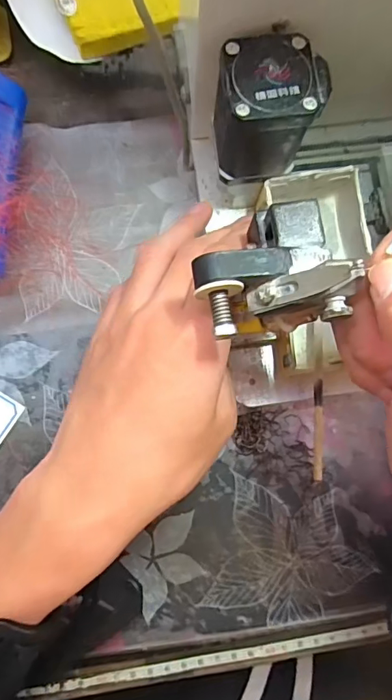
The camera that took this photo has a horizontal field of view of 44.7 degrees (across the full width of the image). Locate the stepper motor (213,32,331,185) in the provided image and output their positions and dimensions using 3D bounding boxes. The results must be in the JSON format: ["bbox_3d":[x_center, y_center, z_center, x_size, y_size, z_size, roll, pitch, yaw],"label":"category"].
[{"bbox_3d":[0.037,-0.117,0.242,0.056,0.054,0.049,-2,82,-4],"label":"stepper motor"}]

